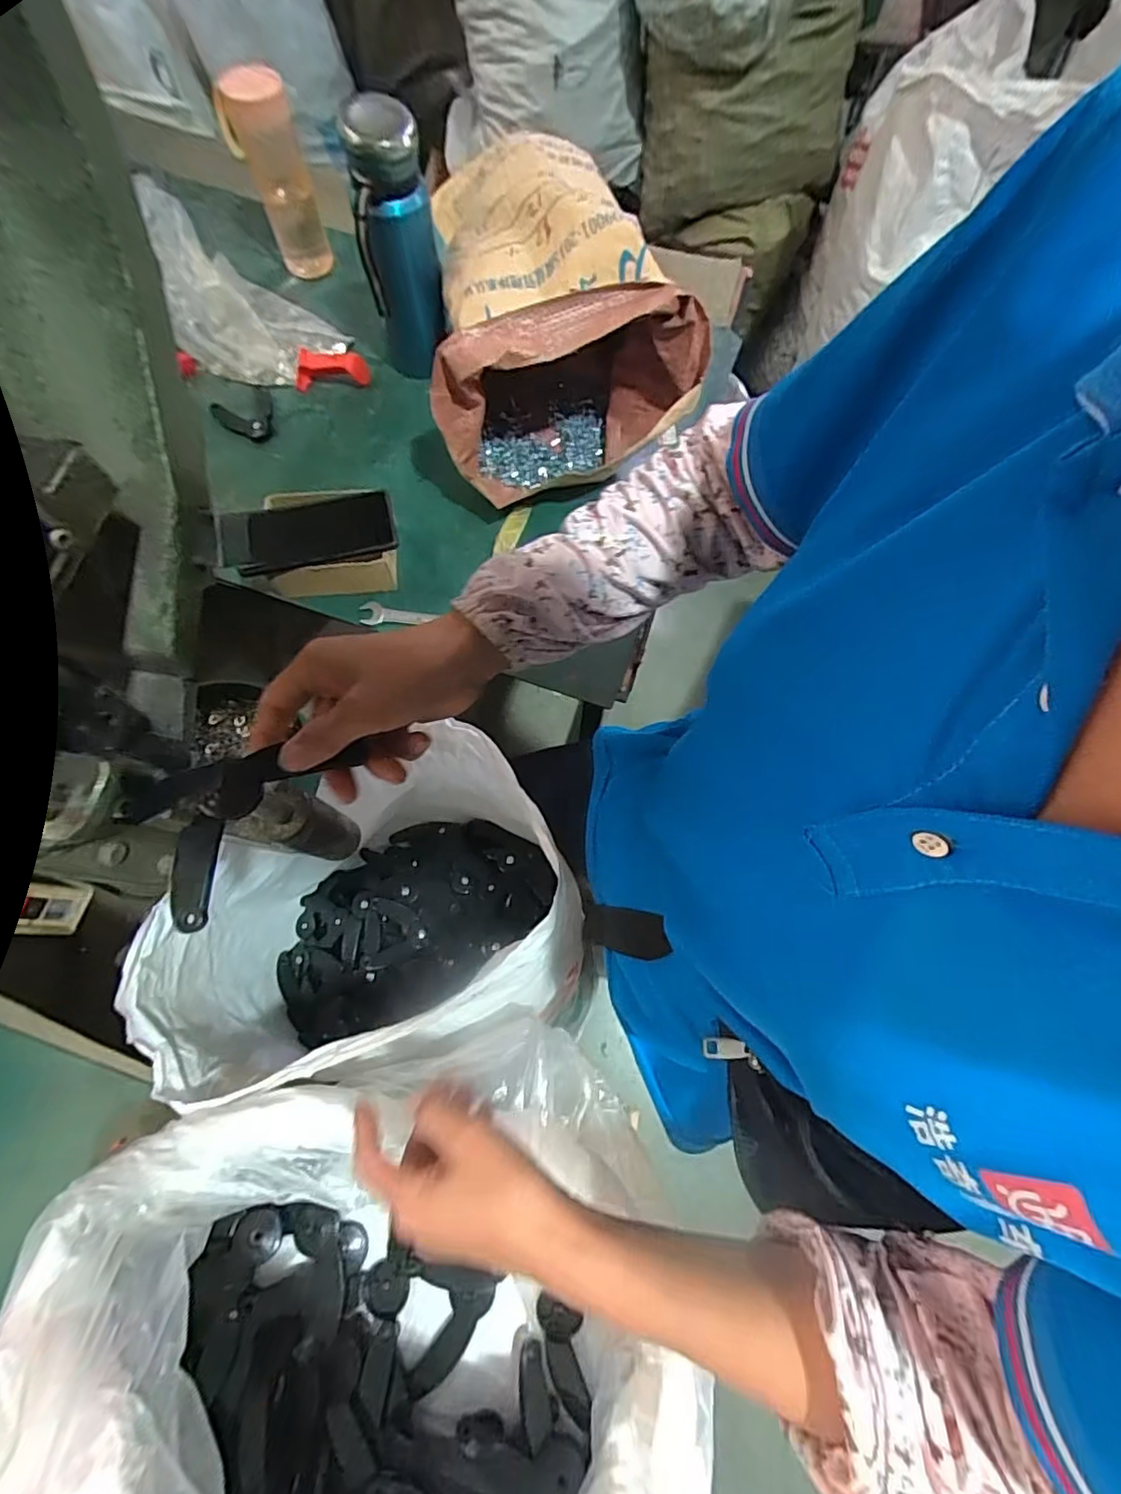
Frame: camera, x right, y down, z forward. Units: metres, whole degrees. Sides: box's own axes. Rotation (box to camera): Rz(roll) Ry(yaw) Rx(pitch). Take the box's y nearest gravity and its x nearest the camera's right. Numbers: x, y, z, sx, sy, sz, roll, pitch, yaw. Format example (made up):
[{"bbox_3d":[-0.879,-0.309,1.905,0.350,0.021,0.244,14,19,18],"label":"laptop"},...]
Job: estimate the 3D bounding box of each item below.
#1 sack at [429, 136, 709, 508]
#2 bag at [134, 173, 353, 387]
[{"bbox_3d":[0.003,-0.457,0.649,0.289,0.226,0.334,1,71,0],"label":"sack"},{"bbox_3d":[-0.338,-0.489,0.616,0.154,0.135,0.118,2,71,1],"label":"bag"}]

